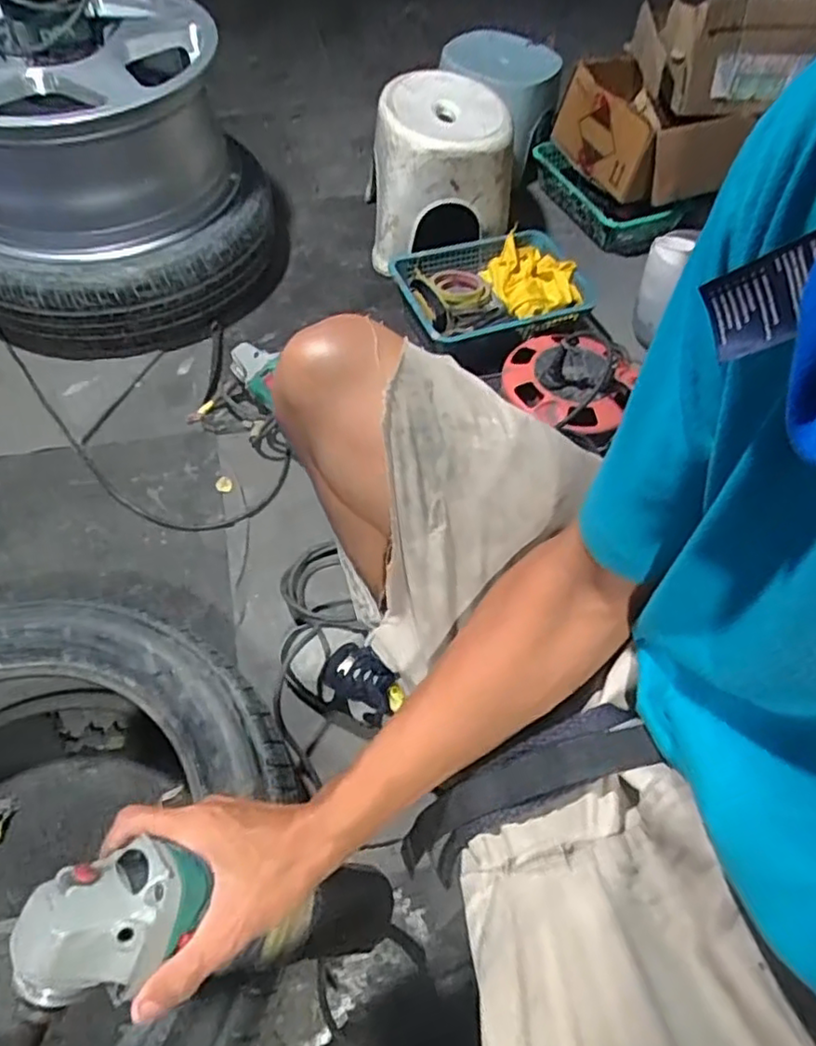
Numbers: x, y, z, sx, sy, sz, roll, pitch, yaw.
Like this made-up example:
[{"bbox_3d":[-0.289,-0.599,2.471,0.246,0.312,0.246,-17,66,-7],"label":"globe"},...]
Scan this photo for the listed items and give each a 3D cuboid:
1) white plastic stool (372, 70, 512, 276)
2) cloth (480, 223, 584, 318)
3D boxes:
[{"bbox_3d":[0.057,-0.614,1.163,0.225,0.224,0.275,2,56,-1],"label":"white plastic stool"},{"bbox_3d":[0.209,-0.418,1.111,0.137,0.047,0.179,-15,58,-13],"label":"cloth"}]

